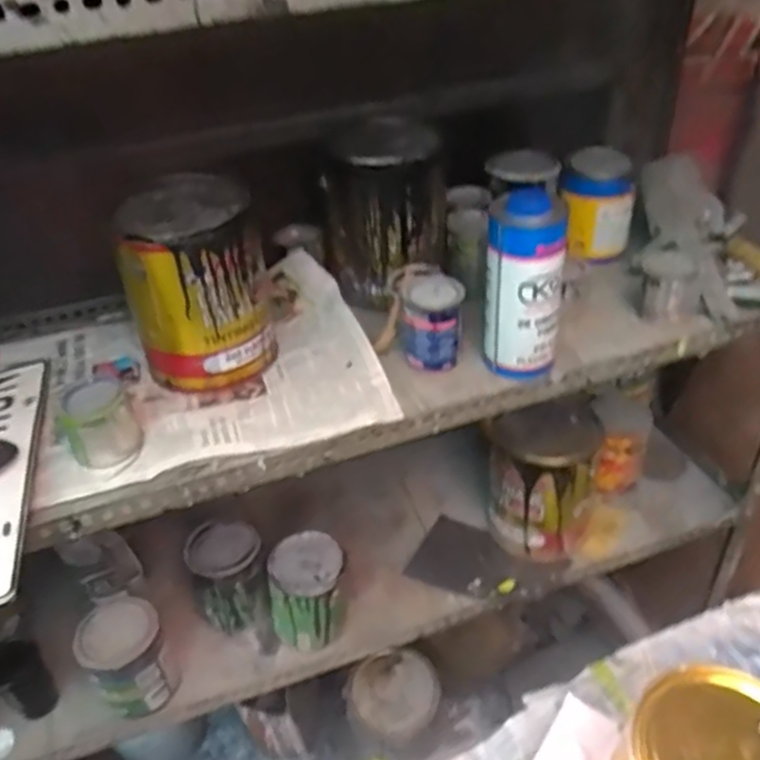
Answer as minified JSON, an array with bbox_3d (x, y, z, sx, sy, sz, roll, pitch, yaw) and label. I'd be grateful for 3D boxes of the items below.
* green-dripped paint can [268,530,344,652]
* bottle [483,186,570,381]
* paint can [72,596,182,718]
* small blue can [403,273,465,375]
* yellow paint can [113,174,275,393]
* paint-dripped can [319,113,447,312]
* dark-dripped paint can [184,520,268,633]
[{"bbox_3d":[-0.100,0.303,1.023,0.107,0.134,0.110,-2,38,1],"label":"green-dripped paint can"},{"bbox_3d":[0.165,-0.106,0.816,0.084,0.198,0.082,7,39,12],"label":"bottle"},{"bbox_3d":[-0.333,0.369,0.957,0.100,0.113,0.110,-2,38,1],"label":"paint can"},{"bbox_3d":[0.064,-0.068,0.869,0.072,0.095,0.075,-2,38,1],"label":"small blue can"},{"bbox_3d":[-0.216,-0.110,0.853,0.152,0.200,0.145,-10,38,-10],"label":"yellow paint can"},{"bbox_3d":[0.010,-0.233,0.976,0.167,0.193,0.202,-2,38,1],"label":"paint-dripped can"},{"bbox_3d":[-0.223,0.285,1.059,0.104,0.134,0.108,-2,38,1],"label":"dark-dripped paint can"}]

